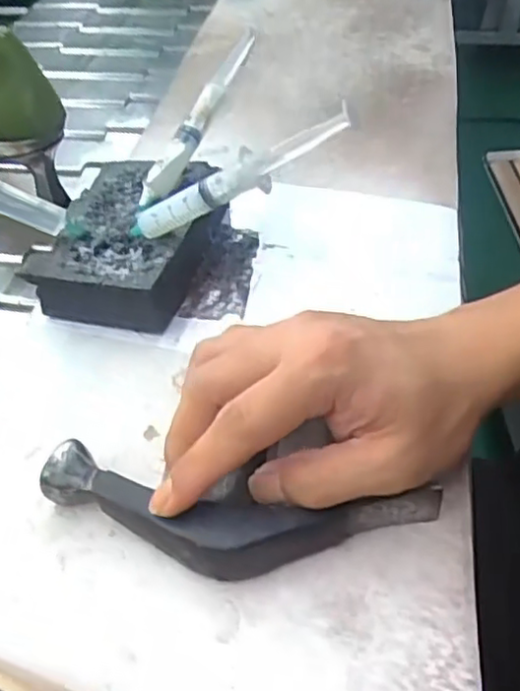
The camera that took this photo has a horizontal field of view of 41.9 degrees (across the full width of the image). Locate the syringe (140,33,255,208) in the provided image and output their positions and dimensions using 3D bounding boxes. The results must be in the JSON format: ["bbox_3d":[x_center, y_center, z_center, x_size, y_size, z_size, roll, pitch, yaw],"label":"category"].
[{"bbox_3d":[-0.039,-0.142,0.427,0.013,0.016,0.128,27,82,25],"label":"syringe"}]

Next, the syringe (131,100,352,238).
[{"bbox_3d":[-0.013,-0.087,0.358,0.143,0.021,0.013,-20,37,30],"label":"syringe"}]

